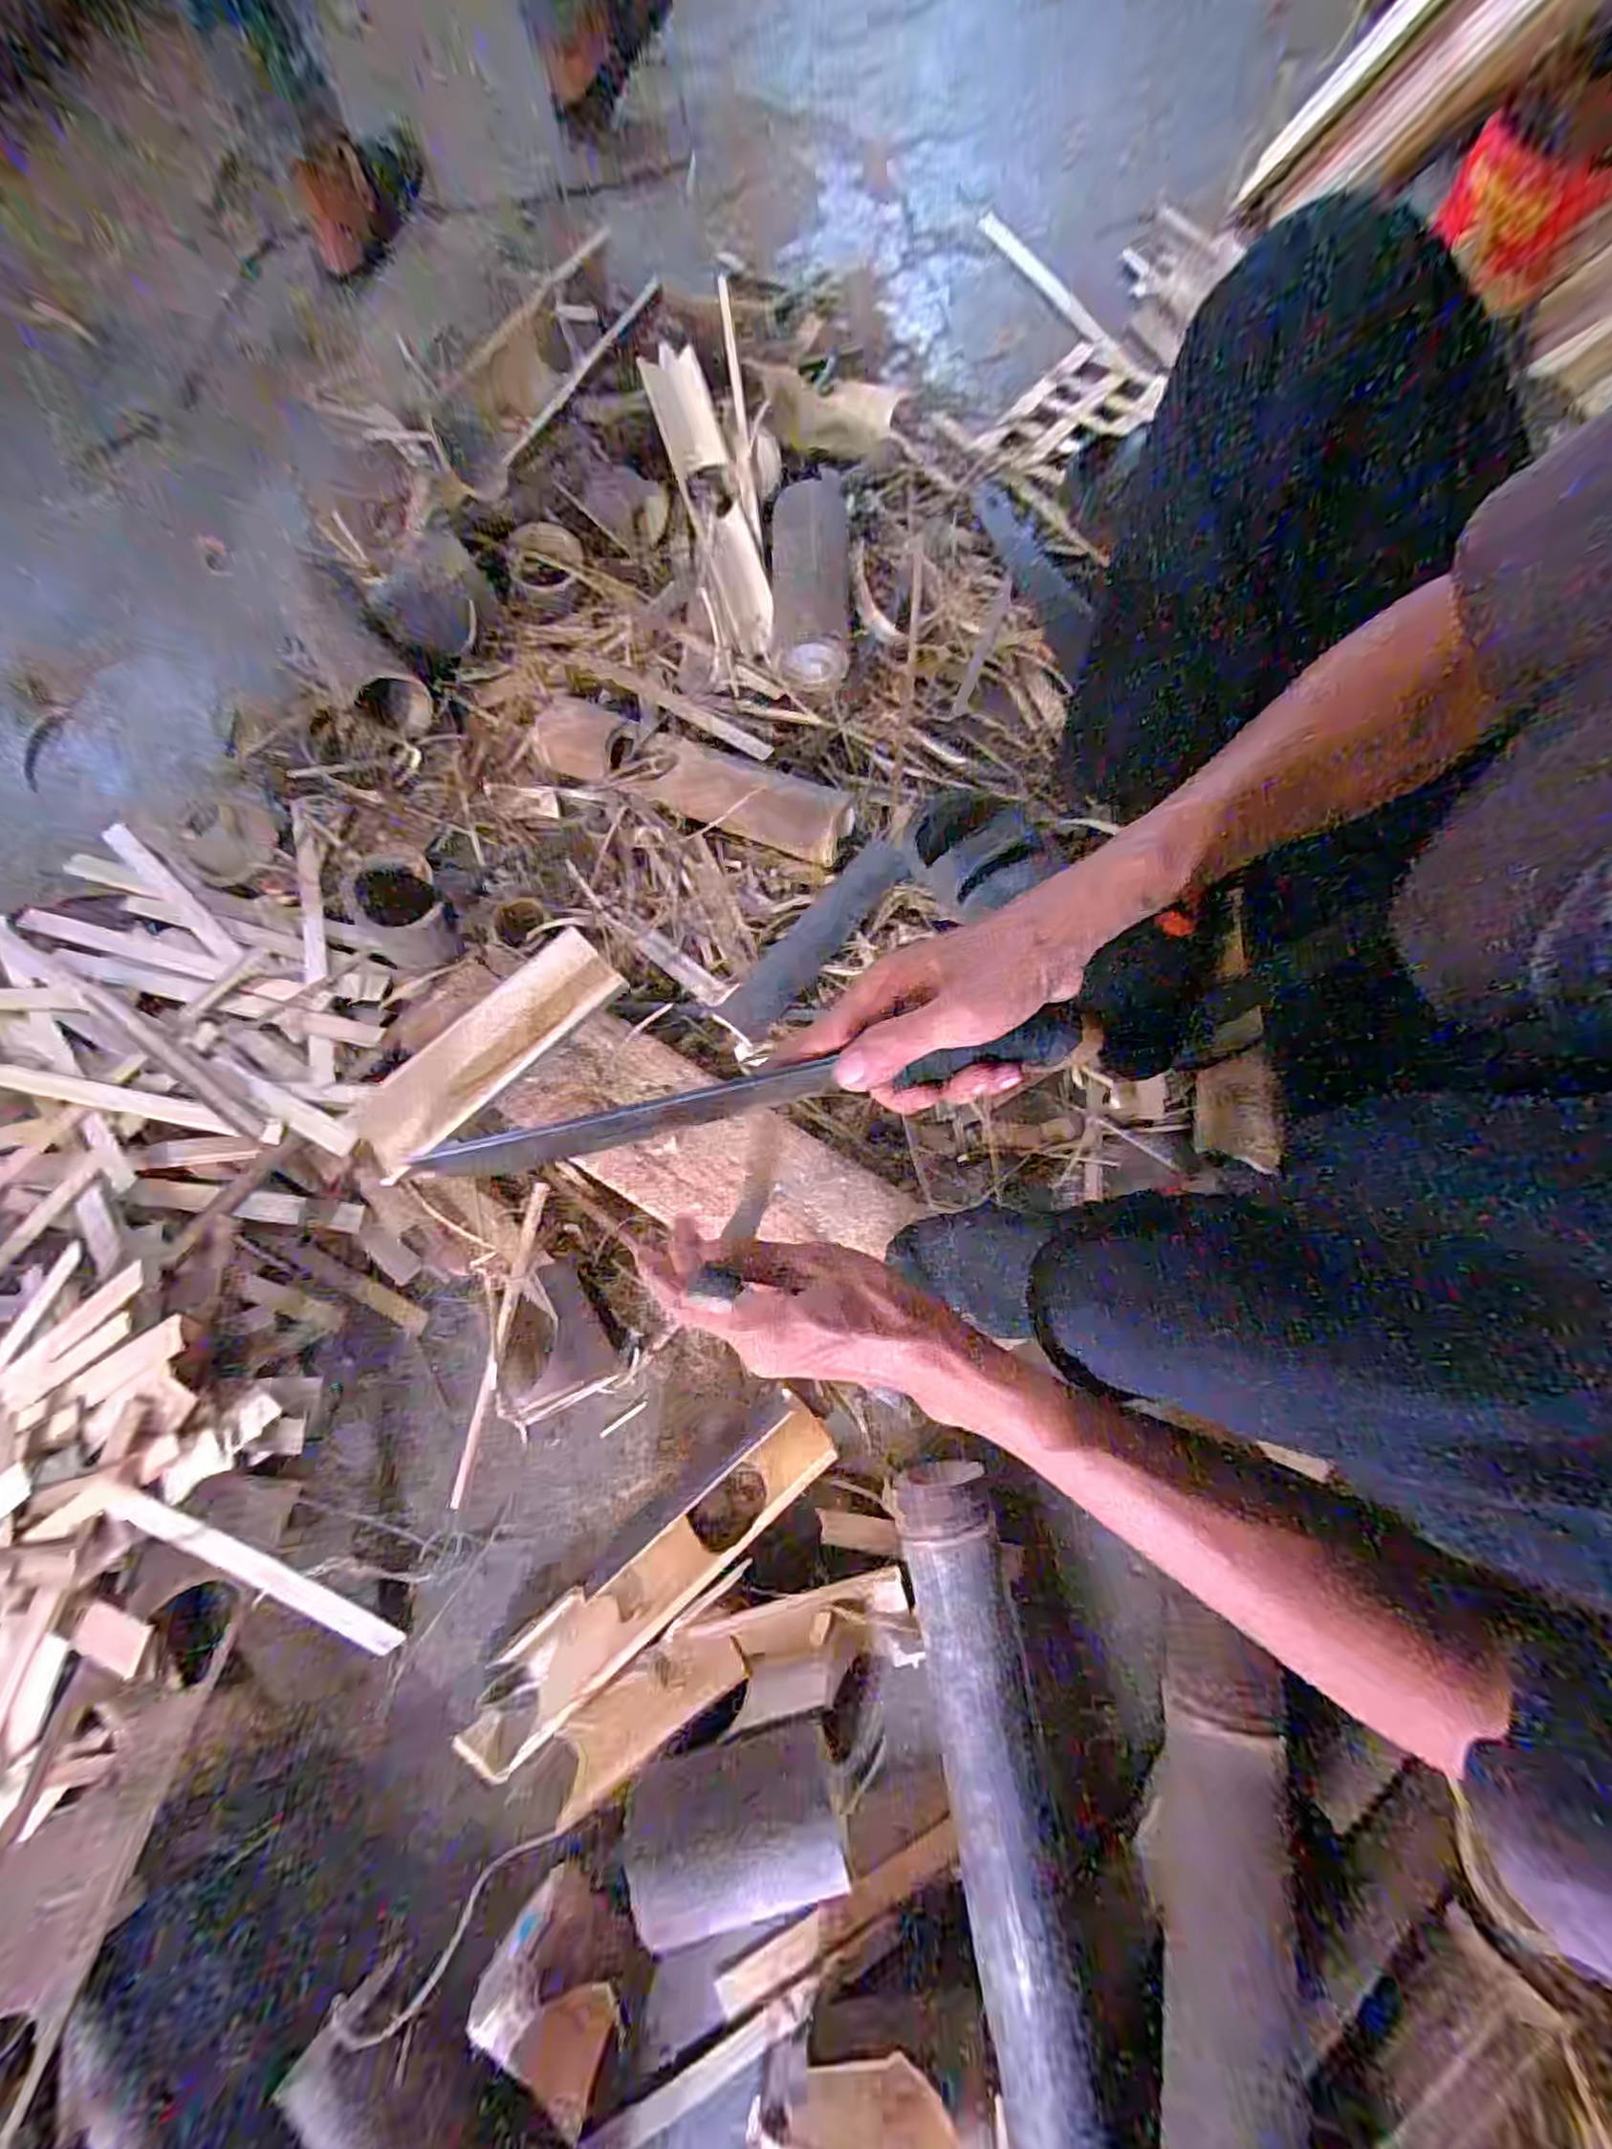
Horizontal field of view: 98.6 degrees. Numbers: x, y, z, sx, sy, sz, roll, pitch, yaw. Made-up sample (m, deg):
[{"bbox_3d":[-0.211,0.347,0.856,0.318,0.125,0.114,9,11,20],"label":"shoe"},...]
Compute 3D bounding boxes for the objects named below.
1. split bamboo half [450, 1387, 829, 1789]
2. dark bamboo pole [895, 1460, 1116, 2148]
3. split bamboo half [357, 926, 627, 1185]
[{"bbox_3d":[-0.115,0.370,0.513,0.312,0.049,0.060,-40,78,-10],"label":"split bamboo half"},{"bbox_3d":[0.130,0.505,0.431,0.067,0.070,0.476,-9,75,-2],"label":"dark bamboo pole"},{"bbox_3d":[-0.259,-0.020,0.569,0.233,0.030,0.075,-44,78,-10],"label":"split bamboo half"}]

